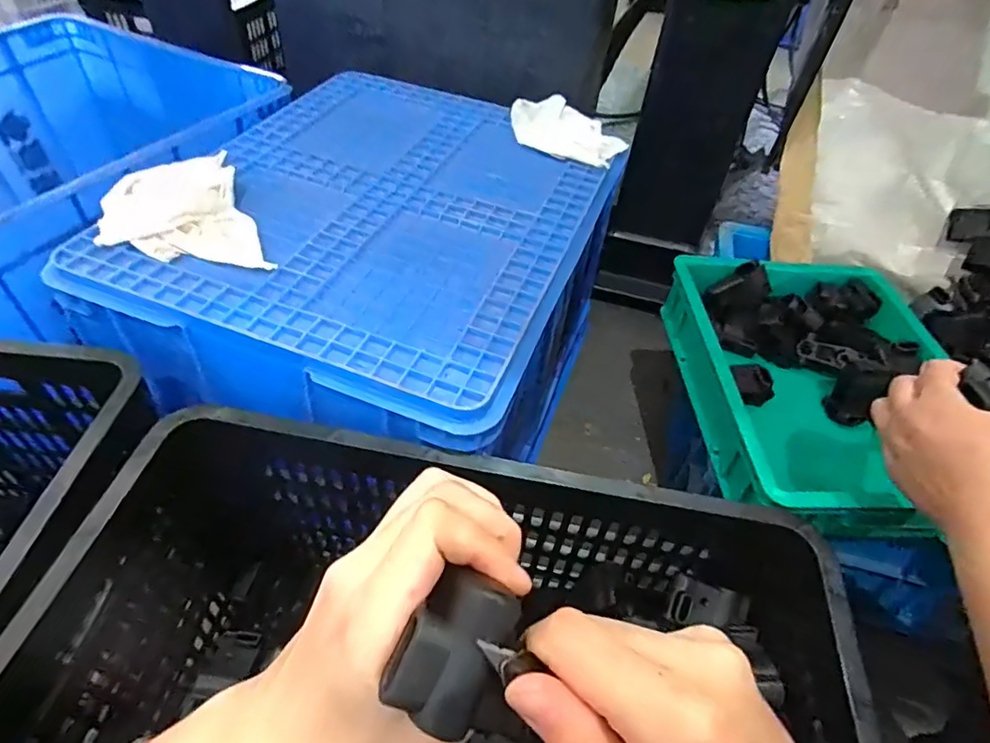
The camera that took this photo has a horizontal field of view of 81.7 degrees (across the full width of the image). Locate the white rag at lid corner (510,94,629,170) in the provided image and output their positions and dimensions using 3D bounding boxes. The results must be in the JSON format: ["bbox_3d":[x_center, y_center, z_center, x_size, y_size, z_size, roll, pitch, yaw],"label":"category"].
[{"bbox_3d":[0.087,-0.330,0.783,0.100,0.028,0.185,-27,56,-27],"label":"white rag at lid corner"}]

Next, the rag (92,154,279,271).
[{"bbox_3d":[-0.327,-0.159,0.587,0.137,0.030,0.193,-19,52,-21],"label":"rag"}]

